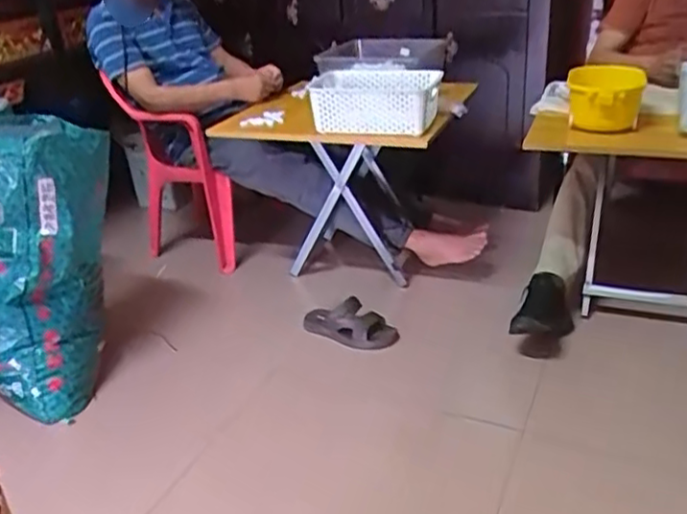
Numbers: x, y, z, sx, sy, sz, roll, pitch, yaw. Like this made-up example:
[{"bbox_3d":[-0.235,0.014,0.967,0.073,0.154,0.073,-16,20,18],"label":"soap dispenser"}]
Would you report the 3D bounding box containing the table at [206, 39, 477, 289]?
[{"bbox_3d":[0.049,-0.269,1.892,0.554,0.618,0.606,10,30,26],"label":"table"}]

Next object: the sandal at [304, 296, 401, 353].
[{"bbox_3d":[0.023,0.177,1.729,0.230,0.089,0.117,15,32,33],"label":"sandal"}]

